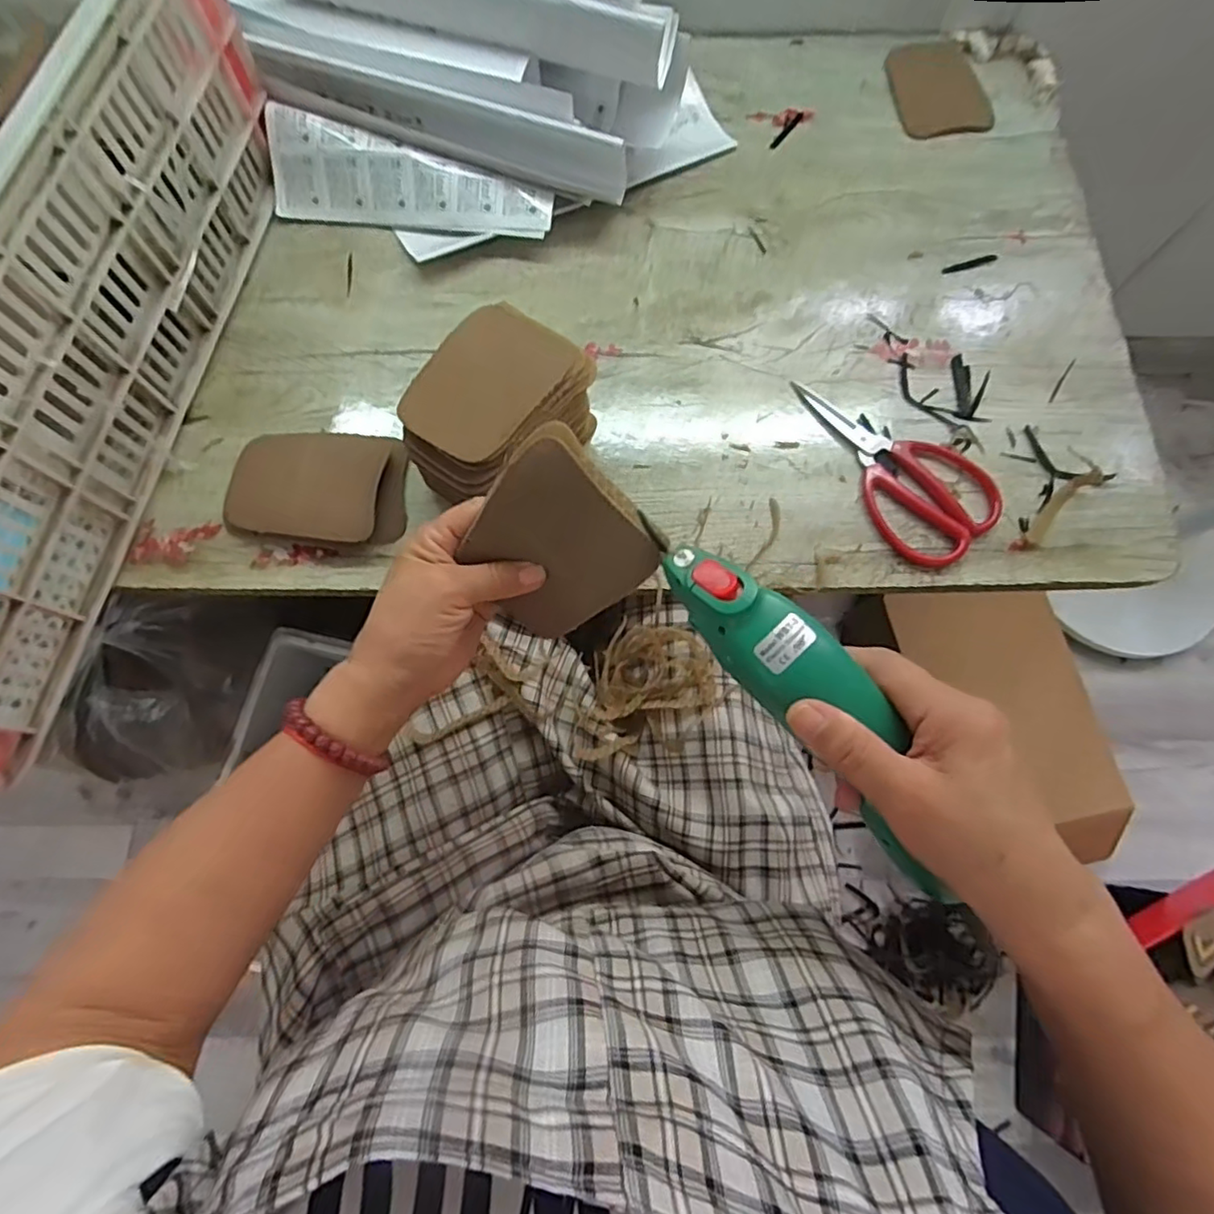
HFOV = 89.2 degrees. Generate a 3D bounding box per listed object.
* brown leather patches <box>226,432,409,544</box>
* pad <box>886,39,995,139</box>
[{"bbox_3d":[-0.221,-0.091,0.474,0.134,0.024,0.087,4,73,0],"label":"brown leather patches"},{"bbox_3d":[0.327,-0.515,0.609,0.086,0.008,0.115,-4,73,-2],"label":"pad"}]

